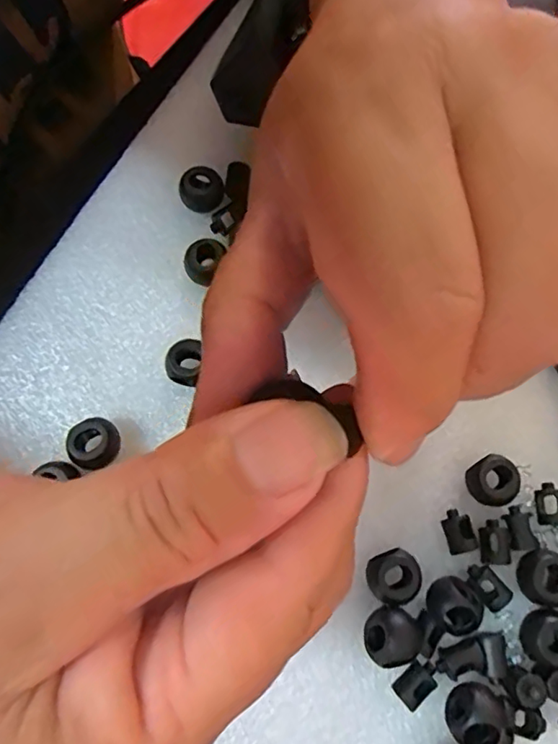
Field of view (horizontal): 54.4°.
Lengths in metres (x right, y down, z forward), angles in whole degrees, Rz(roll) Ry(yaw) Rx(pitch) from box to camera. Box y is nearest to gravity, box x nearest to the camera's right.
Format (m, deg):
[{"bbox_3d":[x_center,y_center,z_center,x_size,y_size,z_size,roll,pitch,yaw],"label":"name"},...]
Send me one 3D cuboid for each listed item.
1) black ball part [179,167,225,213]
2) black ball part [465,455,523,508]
[{"bbox_3d":[-0.031,-0.074,0.220,0.017,0.012,0.014,-5,74,-2],"label":"black ball part"},{"bbox_3d":[0.075,0.038,0.190,0.015,0.010,0.016,0,74,0],"label":"black ball part"}]

